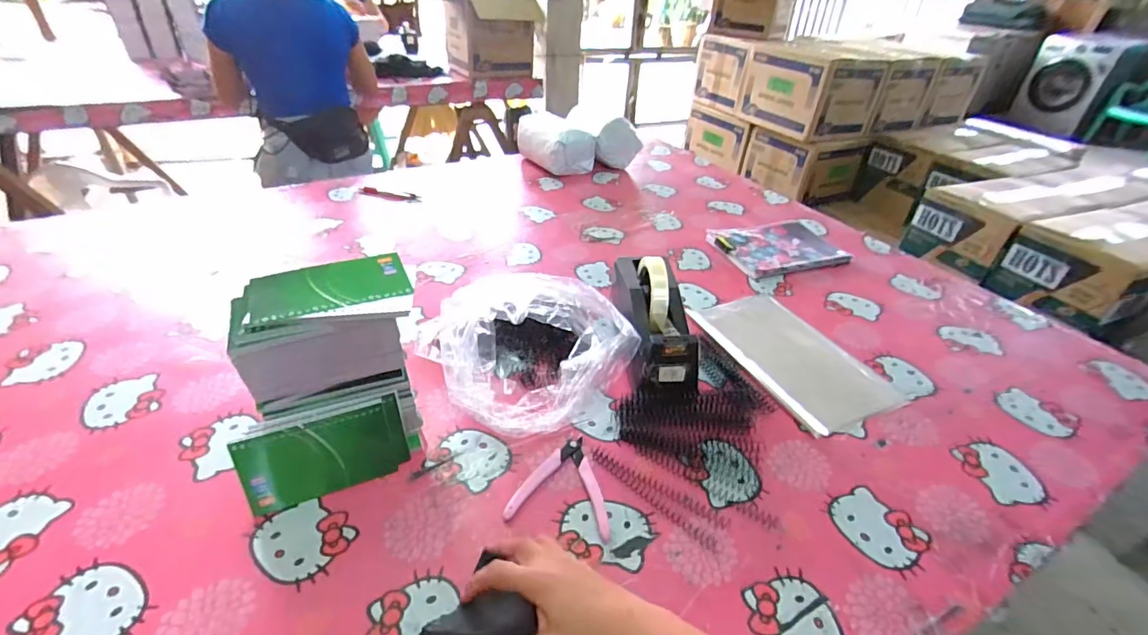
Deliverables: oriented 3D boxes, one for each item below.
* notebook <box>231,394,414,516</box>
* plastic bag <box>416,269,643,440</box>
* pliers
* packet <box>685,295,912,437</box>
[{"bbox_3d":[-0.237,0.132,0.479,0.144,0.076,0.011,-15,19,-21],"label":"notebook"},{"bbox_3d":[-0.053,0.040,0.581,0.188,0.119,0.181,-21,43,-29],"label":"plastic bag"},{"bbox_3d":[-0.005,0.166,0.506,0.099,0.010,0.107,11,37,10],"label":"pliers"},{"bbox_3d":[0.286,0.048,0.676,0.158,0.014,0.255,-18,41,-26],"label":"packet"}]

